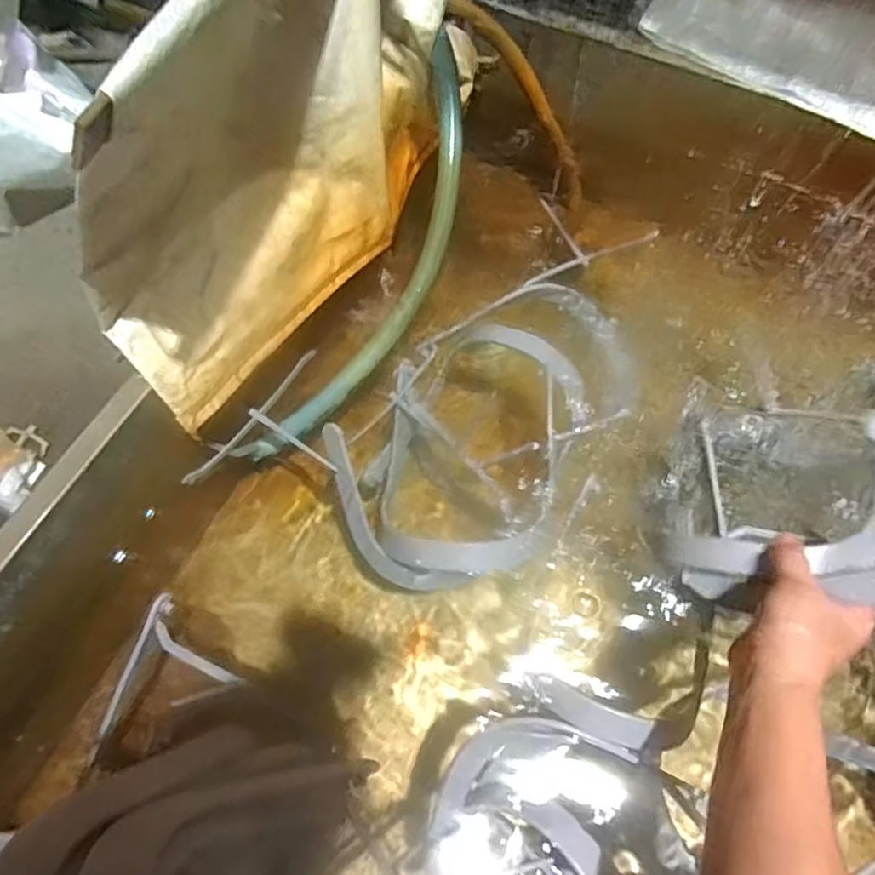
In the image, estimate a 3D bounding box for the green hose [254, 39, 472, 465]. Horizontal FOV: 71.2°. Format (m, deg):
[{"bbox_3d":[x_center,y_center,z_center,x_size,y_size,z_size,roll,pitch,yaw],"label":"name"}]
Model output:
[{"bbox_3d":[-0.053,-0.173,0.622,0.095,0.049,0.457,25,91,10],"label":"green hose"}]

